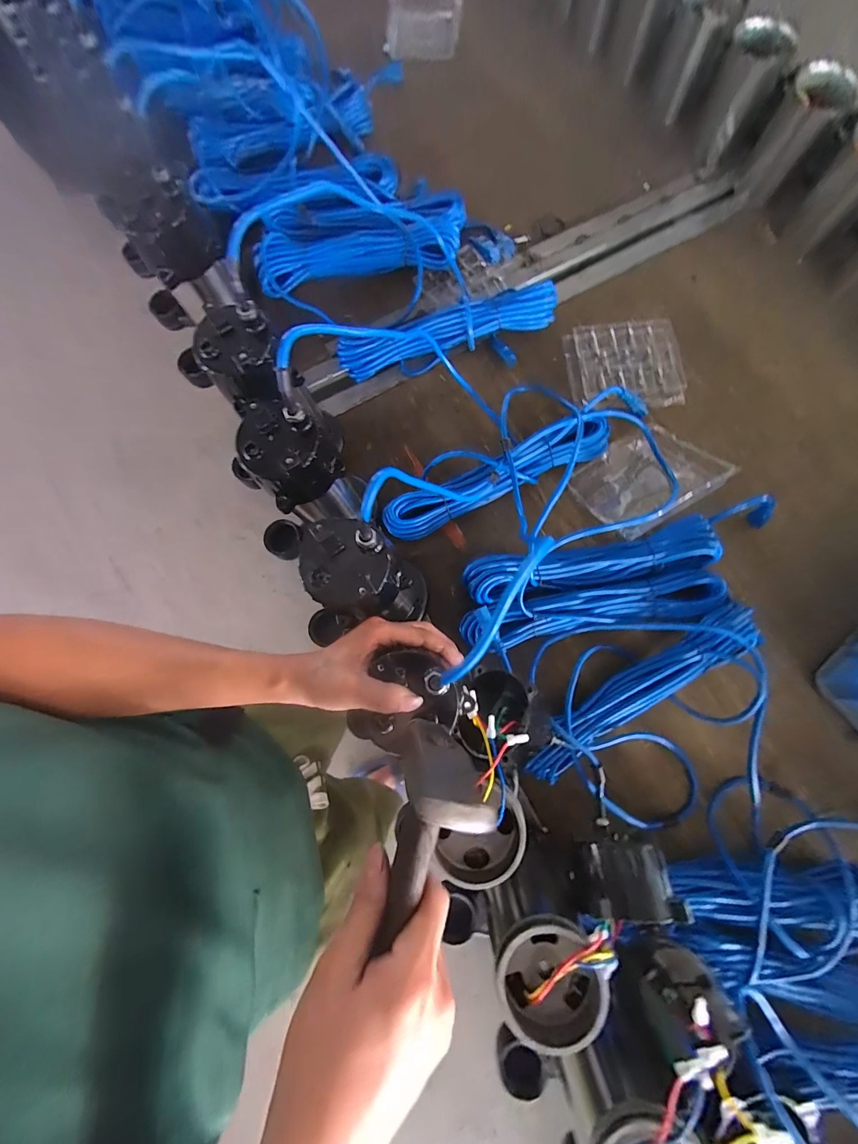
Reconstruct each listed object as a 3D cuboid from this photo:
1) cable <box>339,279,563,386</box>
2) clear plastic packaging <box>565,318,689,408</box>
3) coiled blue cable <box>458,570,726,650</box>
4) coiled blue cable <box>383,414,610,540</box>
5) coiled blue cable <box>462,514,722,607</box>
[{"bbox_3d":[0.027,-0.383,0.636,0.350,0.058,0.072,-15,78,-1],"label":"cable"},{"bbox_3d":[0.311,-0.331,0.629,0.163,0.033,0.141,-4,78,2],"label":"clear plastic packaging"},{"bbox_3d":[0.214,0.052,0.529,0.340,0.048,0.072,-10,78,0],"label":"coiled blue cable"},{"bbox_3d":[0.100,-0.138,0.569,0.343,0.052,0.053,-24,78,-3],"label":"coiled blue cable"},{"bbox_3d":[0.217,-0.011,0.541,0.340,0.052,0.070,-10,78,0],"label":"coiled blue cable"}]

